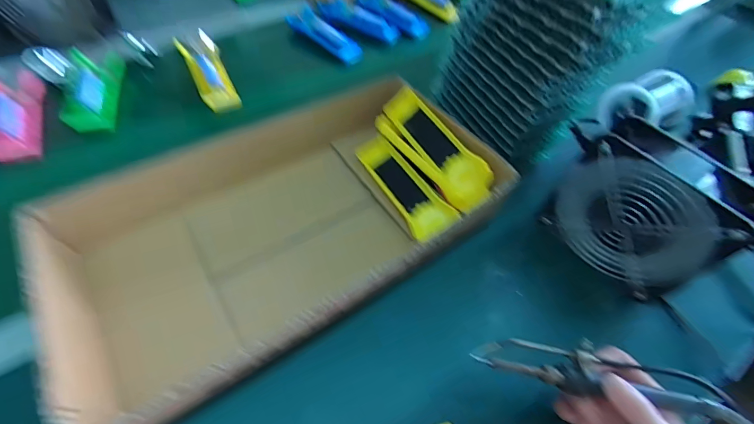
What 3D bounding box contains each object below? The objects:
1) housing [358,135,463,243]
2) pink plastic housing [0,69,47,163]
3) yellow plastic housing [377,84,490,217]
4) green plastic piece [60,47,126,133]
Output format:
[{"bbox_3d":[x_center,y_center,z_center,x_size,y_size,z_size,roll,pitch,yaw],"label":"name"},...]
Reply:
[{"bbox_3d":[0.030,-0.027,0.447,0.047,0.028,0.148,-38,61,-2],"label":"housing"},{"bbox_3d":[-0.490,-0.131,0.501,0.063,0.036,0.152,-14,54,-17],"label":"pink plastic housing"},{"bbox_3d":[0.068,-0.071,0.439,0.060,0.040,0.164,-38,65,-6],"label":"yellow plastic housing"},{"bbox_3d":[-0.407,-0.178,0.539,0.061,0.045,0.148,-11,53,-15],"label":"green plastic piece"}]

